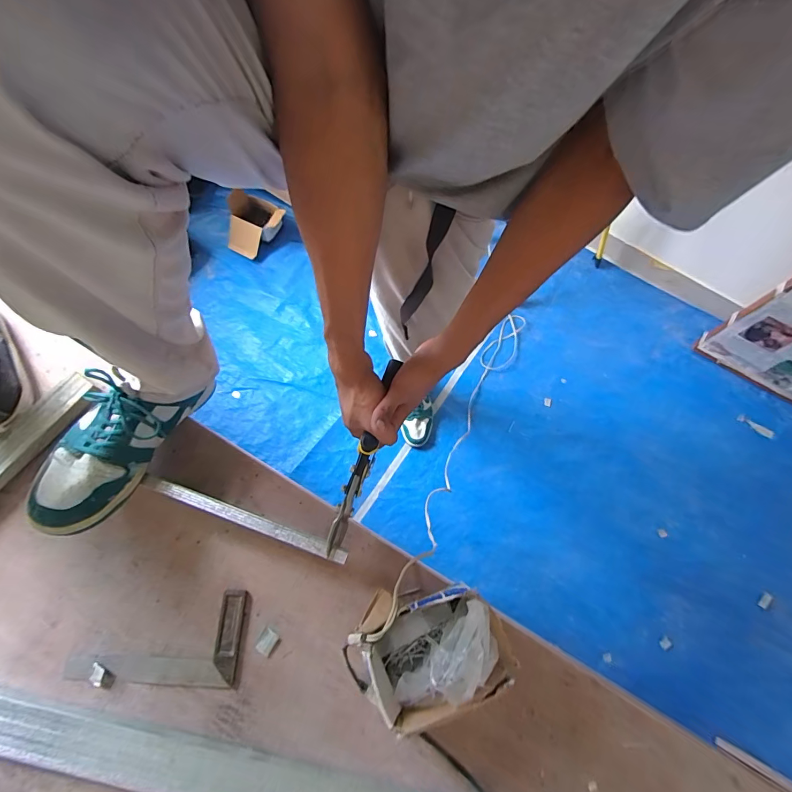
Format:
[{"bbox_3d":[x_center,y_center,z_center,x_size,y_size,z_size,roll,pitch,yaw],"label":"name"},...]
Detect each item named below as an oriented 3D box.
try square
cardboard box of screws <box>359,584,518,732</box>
[{"bbox_3d":[-0.282,0.290,0.480,0.205,0.011,0.101,1,70,0],"label":"try square"},{"bbox_3d":[0.036,0.269,0.442,0.147,0.107,0.124,-22,72,-8],"label":"cardboard box of screws"}]

